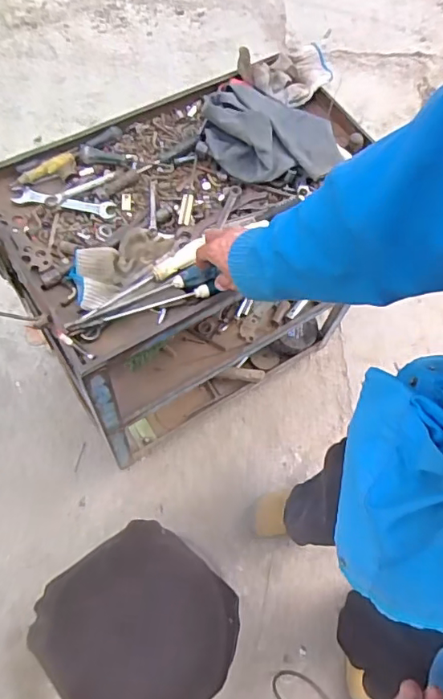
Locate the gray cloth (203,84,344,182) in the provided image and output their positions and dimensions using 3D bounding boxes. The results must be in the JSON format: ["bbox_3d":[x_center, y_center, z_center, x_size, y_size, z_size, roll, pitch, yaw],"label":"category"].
[{"bbox_3d":[0.083,-0.375,0.875,0.215,0.064,0.200,-11,71,-6],"label":"gray cloth"}]

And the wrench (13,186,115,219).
[{"bbox_3d":[-0.250,-0.236,0.834,0.163,0.011,0.030,11,70,2],"label":"wrench"}]

